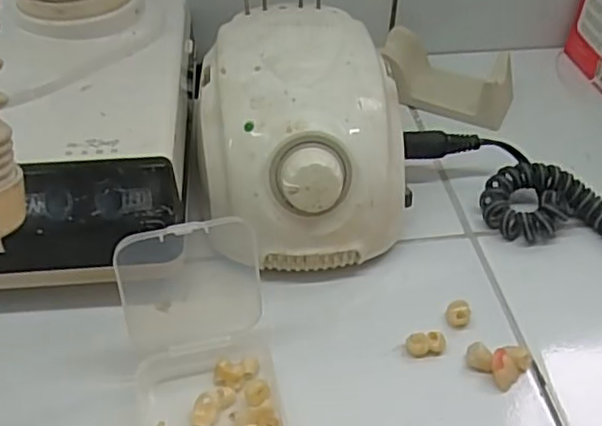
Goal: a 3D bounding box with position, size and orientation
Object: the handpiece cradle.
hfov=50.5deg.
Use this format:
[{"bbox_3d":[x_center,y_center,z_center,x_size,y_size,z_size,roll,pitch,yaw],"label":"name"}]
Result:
[{"bbox_3d":[0.096,-0.091,0.433,0.091,0.032,0.047,20,47,19],"label":"handpiece cradle"}]

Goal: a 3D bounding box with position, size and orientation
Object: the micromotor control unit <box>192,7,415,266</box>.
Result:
[{"bbox_3d":[0.002,-0.041,0.337,0.107,0.083,0.132,-8,44,-9],"label":"micromotor control unit"}]

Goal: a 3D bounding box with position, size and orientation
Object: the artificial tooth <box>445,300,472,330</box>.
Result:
[{"bbox_3d":[0.074,0.047,0.300,0.012,0.006,0.011,13,45,12],"label":"artificial tooth"}]

